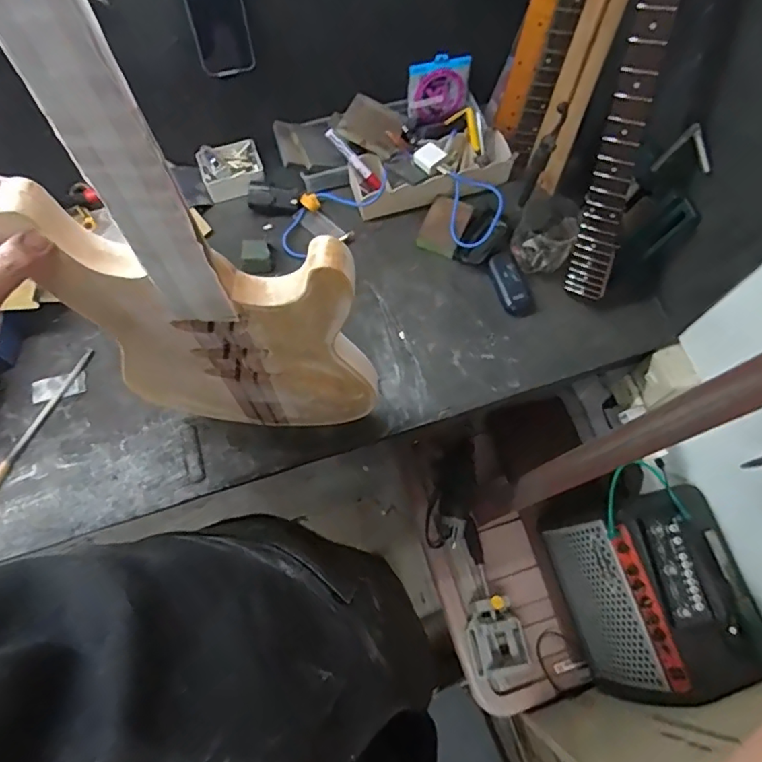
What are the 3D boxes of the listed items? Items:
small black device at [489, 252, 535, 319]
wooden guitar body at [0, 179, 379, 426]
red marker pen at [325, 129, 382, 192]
[{"bbox_3d":[0.214,-0.158,0.870,0.052,0.017,0.115,-17,70,-6],"label":"small black device"},{"bbox_3d":[-0.163,-0.040,0.585,0.296,0.435,0.050,1,69,0],"label":"wooden guitar body"},{"bbox_3d":[-0.045,-0.372,0.890,0.122,0.017,0.021,46,74,-12],"label":"red marker pen"}]

